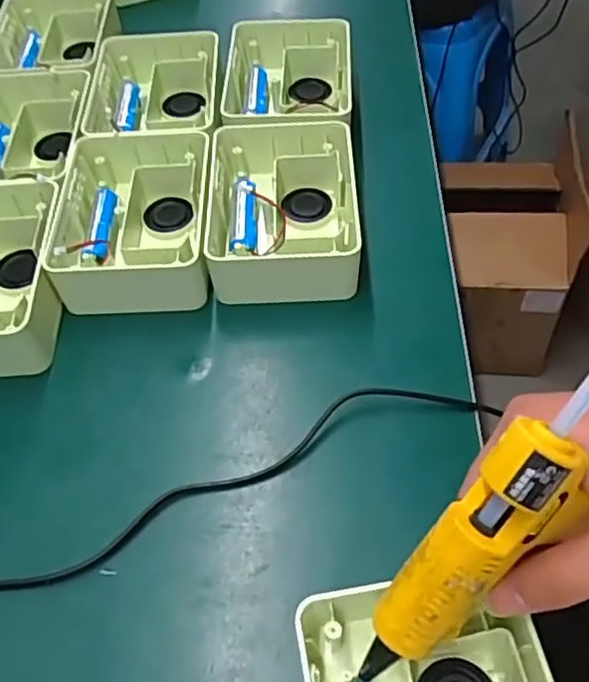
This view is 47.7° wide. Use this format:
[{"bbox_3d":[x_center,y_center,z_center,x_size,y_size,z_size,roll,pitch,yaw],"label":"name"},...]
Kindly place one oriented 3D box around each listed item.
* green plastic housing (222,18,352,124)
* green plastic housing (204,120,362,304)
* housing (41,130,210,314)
[{"bbox_3d":[-0.007,-0.220,0.582,0.113,0.052,0.147,2,54,3],"label":"green plastic housing"},{"bbox_3d":[-0.010,-0.100,0.494,0.108,0.042,0.147,-2,54,0],"label":"green plastic housing"},{"bbox_3d":[-0.115,-0.091,0.493,0.111,0.044,0.150,-2,54,0],"label":"housing"}]

